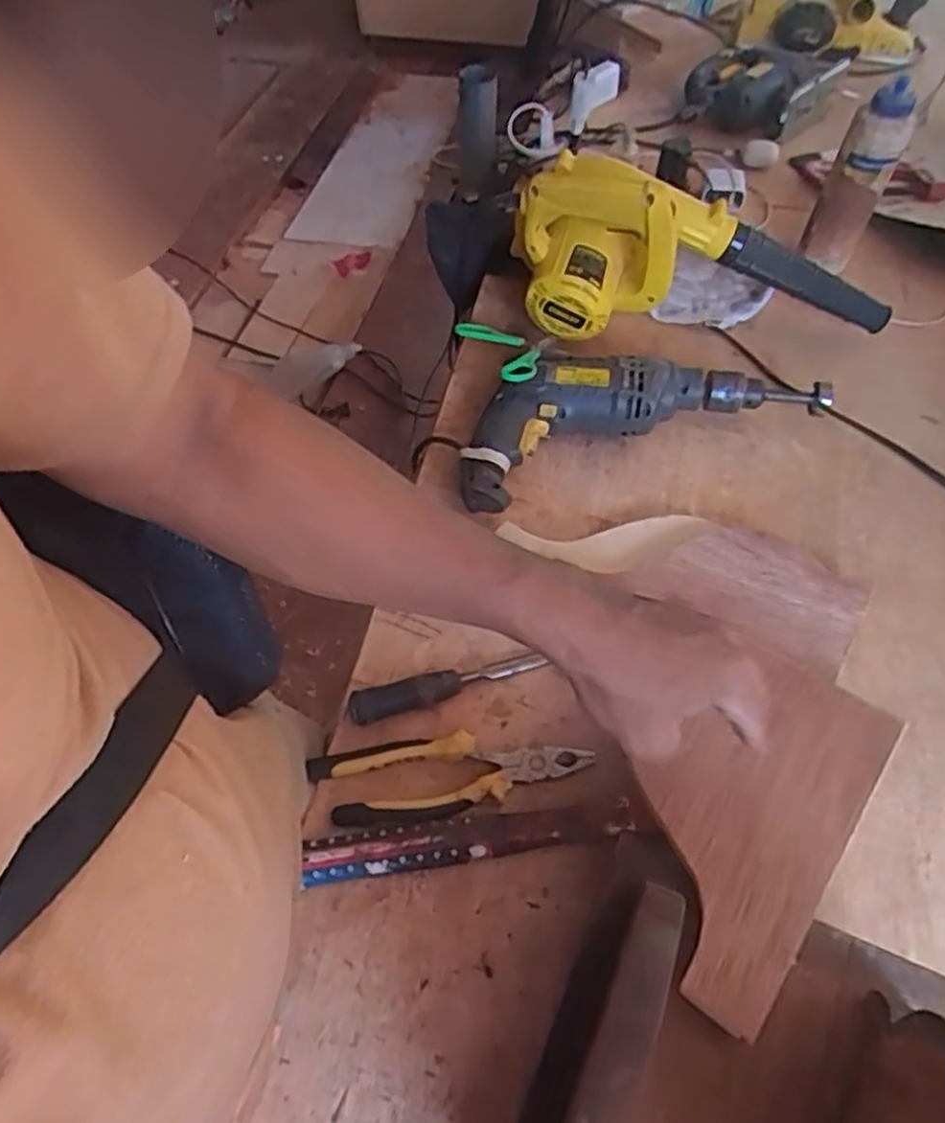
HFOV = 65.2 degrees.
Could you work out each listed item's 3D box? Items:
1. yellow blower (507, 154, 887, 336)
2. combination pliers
[{"bbox_3d":[0.243,-0.312,0.780,0.396,0.158,0.136,5,57,-11],"label":"yellow blower"},{"bbox_3d":[-0.017,0.164,0.566,0.211,0.025,0.060,-7,58,-3],"label":"combination pliers"}]

